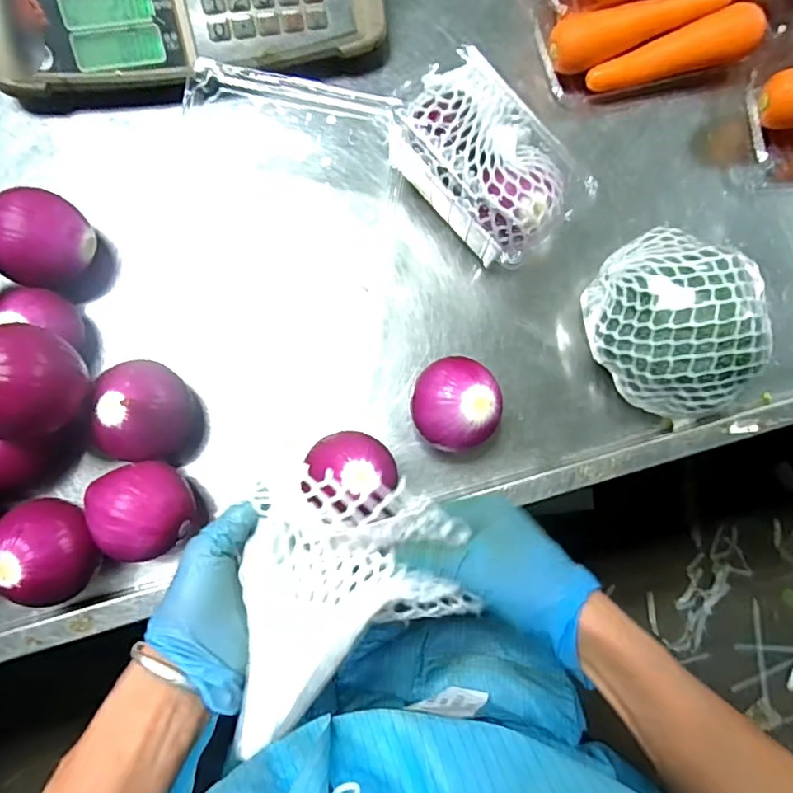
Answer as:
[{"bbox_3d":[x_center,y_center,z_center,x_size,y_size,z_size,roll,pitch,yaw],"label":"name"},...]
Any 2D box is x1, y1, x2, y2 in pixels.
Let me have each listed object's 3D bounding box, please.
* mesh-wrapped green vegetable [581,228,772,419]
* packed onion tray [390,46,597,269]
[{"bbox_3d":[0.226,-0.062,0.454,0.141,0.100,0.127,39,82,3],"label":"mesh-wrapped green vegetable"},{"bbox_3d":[0.072,-0.191,0.473,0.102,0.085,0.164,-44,86,-8],"label":"packed onion tray"}]

